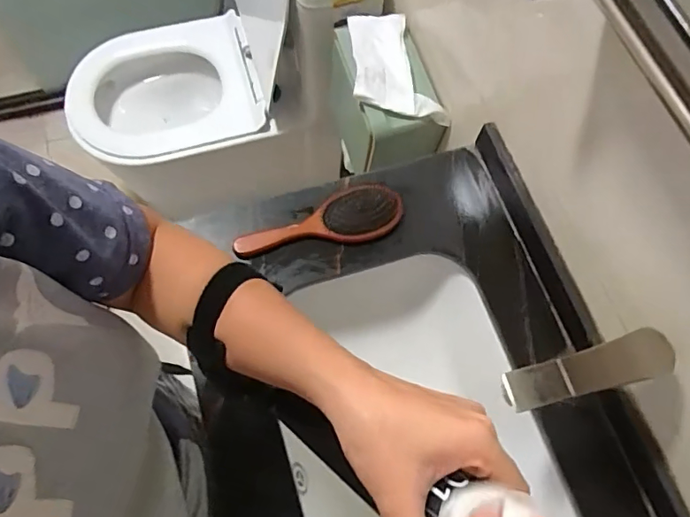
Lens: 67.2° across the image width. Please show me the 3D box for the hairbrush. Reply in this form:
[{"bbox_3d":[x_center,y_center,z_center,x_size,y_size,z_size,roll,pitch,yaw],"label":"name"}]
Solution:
[{"bbox_3d":[-0.032,-0.043,0.689,0.224,0.030,0.075,-17,71,-9],"label":"hairbrush"}]

